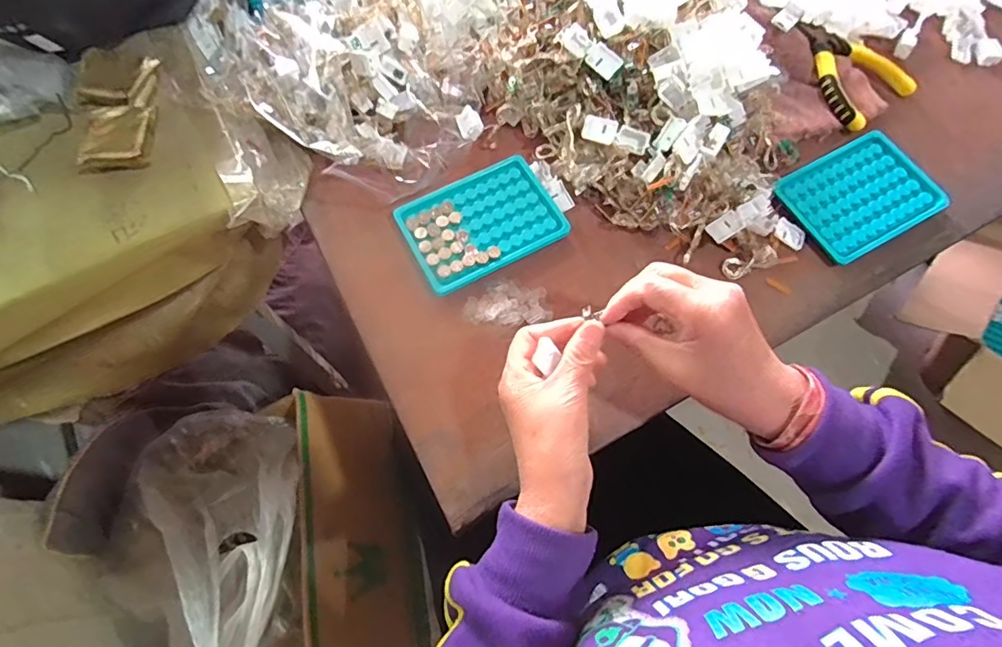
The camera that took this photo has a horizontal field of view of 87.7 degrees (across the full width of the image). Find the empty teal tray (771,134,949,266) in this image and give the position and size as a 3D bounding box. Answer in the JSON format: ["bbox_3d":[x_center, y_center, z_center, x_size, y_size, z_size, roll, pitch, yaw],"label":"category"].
[{"bbox_3d":[0.326,-0.118,0.476,0.129,0.009,0.097,-27,71,-9],"label":"empty teal tray"}]

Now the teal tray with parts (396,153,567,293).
[{"bbox_3d":[-0.018,-0.091,0.463,0.130,0.009,0.098,-27,70,-9],"label":"teal tray with parts"}]

